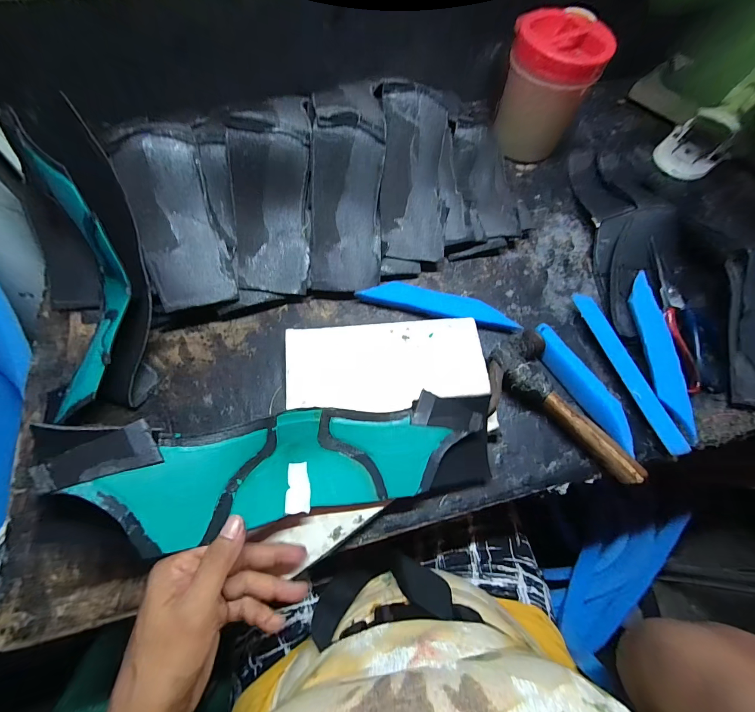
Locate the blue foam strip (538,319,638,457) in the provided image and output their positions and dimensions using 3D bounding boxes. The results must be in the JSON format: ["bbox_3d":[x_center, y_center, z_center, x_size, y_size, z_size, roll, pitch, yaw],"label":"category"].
[{"bbox_3d":[0.230,0.034,0.372,0.023,0.029,0.156,-27,71,-12],"label":"blue foam strip"}]

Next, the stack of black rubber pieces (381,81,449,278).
[{"bbox_3d":[0.046,-0.206,0.410,0.082,0.027,0.208,1,104,-2],"label":"stack of black rubber pieces"}]

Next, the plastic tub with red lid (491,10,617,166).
[{"bbox_3d":[0.236,-0.379,0.466,0.113,0.149,0.113,1,68,-2],"label":"plastic tub with red lid"}]

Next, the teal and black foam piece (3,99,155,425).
[{"bbox_3d":[-0.300,-0.080,0.344,0.098,0.080,0.293,-1,94,-2],"label":"teal and black foam piece"}]

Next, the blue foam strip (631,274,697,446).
[{"bbox_3d":[0.319,-0.006,0.373,0.027,0.011,0.196,-12,66,32],"label":"blue foam strip"}]

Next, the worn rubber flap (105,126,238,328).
[{"bbox_3d":[-0.224,-0.144,0.369,0.093,0.032,0.204,-10,100,-6],"label":"worn rubber flap"}]

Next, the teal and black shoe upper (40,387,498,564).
[{"bbox_3d":[-0.058,0.093,0.289,0.345,0.085,0.085,0,66,-23],"label":"teal and black shoe upper"}]

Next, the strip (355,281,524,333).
[{"bbox_3d":[0.077,-0.063,0.413,0.195,0.018,0.035,14,68,4],"label":"strip"}]

